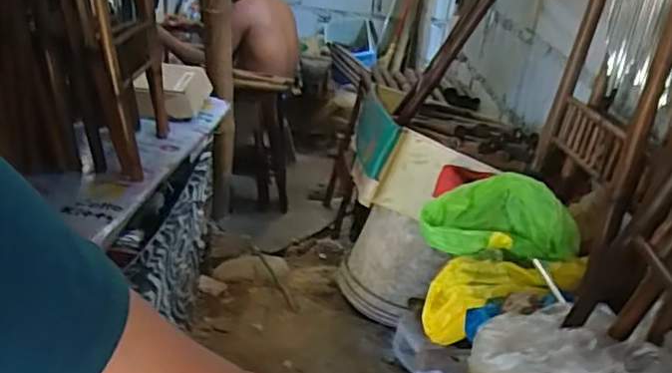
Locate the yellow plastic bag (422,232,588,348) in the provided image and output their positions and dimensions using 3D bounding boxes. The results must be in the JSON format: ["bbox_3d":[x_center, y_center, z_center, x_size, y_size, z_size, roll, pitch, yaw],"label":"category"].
[{"bbox_3d":[0.268,0.153,1.009,0.284,0.091,0.122,-18,30,-6],"label":"yellow plastic bag"}]

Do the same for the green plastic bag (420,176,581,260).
[{"bbox_3d":[0.284,0.052,1.075,0.251,0.108,0.117,8,25,0],"label":"green plastic bag"}]

